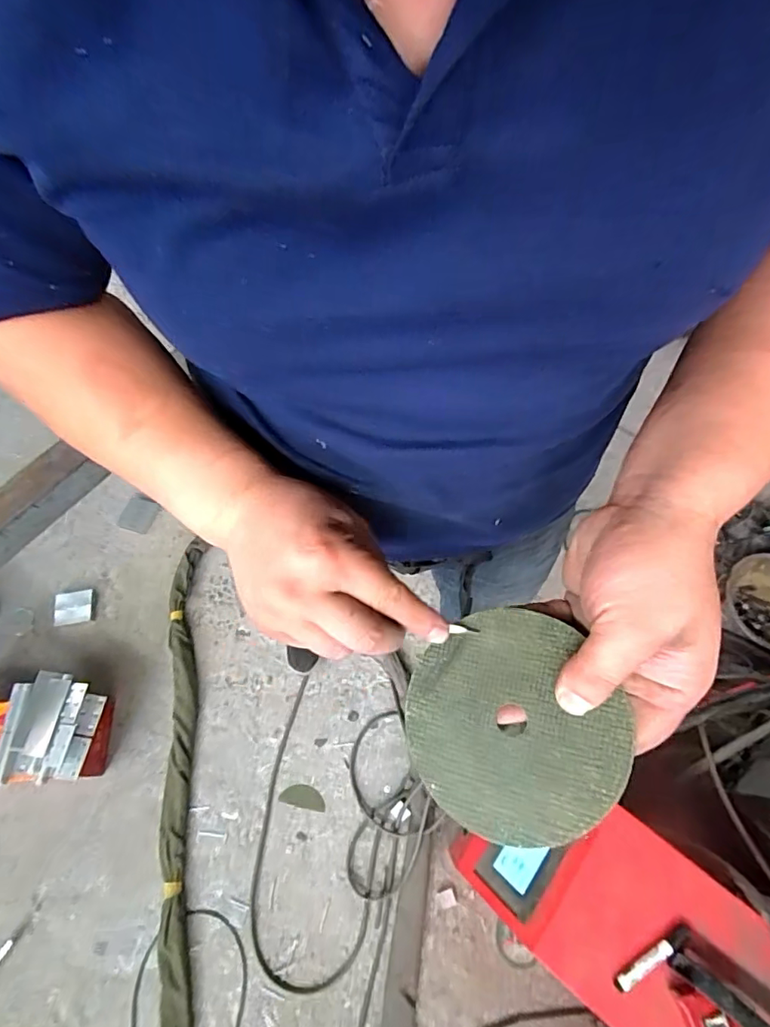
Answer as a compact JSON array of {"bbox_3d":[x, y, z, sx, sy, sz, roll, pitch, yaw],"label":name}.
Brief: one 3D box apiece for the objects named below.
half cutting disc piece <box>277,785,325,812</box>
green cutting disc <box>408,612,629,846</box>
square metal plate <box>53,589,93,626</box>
[{"bbox_3d":[-0.186,0.643,1.159,0.102,0.005,0.045,13,65,4],"label":"half cutting disc piece"},{"bbox_3d":[0.064,0.111,0.268,0.103,0.004,0.111,-6,68,16],"label":"green cutting disc"},{"bbox_3d":[-0.806,0.242,1.316,0.091,0.012,0.083,-8,65,-6],"label":"square metal plate"}]

